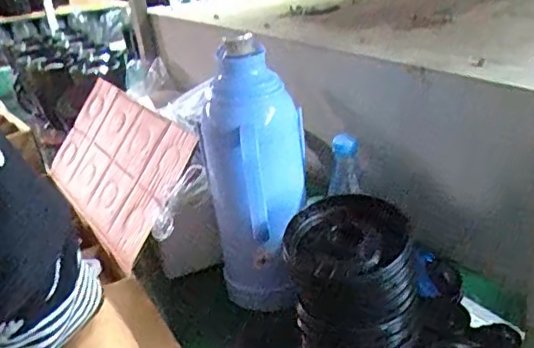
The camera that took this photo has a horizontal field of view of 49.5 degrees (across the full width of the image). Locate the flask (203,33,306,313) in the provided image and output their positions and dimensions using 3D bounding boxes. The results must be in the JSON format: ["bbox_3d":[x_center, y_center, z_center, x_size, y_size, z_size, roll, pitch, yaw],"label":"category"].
[{"bbox_3d":[-0.002,0.014,0.745,0.109,0.338,0.136,-15,26,-21],"label":"flask"}]

